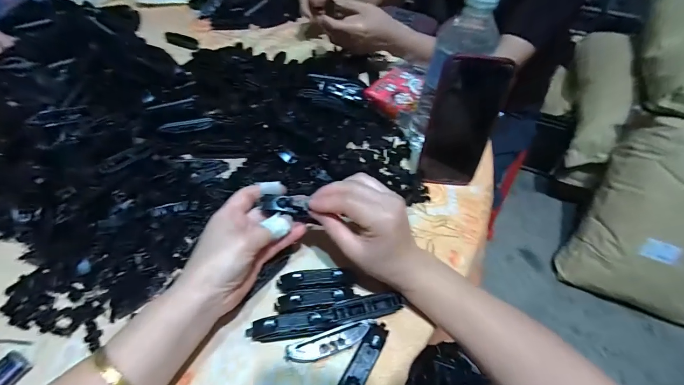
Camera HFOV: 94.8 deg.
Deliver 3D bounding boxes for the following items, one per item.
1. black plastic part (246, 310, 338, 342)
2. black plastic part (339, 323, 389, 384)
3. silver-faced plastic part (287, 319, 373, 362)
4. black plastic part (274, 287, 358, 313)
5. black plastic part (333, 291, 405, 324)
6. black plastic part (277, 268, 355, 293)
[{"bbox_3d":[-0.045,0.120,0.284,0.079,0.010,0.020,-5,51,-5],"label":"black plastic part"},{"bbox_3d":[0.017,0.147,0.266,0.018,0.016,0.079,27,55,19],"label":"black plastic part"},{"bbox_3d":[-0.010,0.132,0.277,0.076,0.011,0.018,-14,52,-13],"label":"silver-faced plastic part"},{"bbox_3d":[-0.024,0.101,0.298,0.076,0.007,0.021,-4,51,-5],"label":"black plastic part"},{"bbox_3d":[0.025,0.107,0.295,0.065,0.012,0.020,-10,52,-10],"label":"black plastic part"},{"bbox_3d":[-0.026,0.086,0.313,0.074,0.014,0.018,-4,51,-5],"label":"black plastic part"}]

